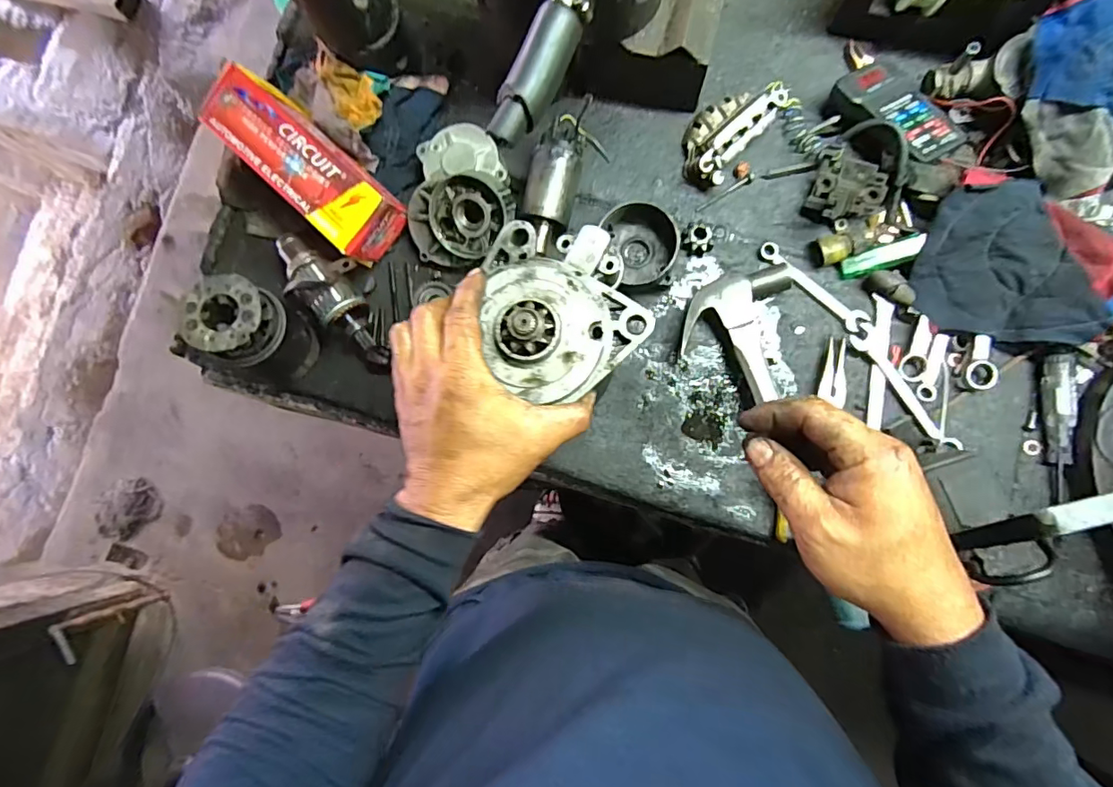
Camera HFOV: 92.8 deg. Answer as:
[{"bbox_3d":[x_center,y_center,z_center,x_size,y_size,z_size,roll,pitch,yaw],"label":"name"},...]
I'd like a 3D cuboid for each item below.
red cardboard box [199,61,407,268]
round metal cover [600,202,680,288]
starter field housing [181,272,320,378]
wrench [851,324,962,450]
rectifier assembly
[{"bbox_3d":[-0.253,-0.231,0.539,0.210,0.076,0.080,43,88,8],"label":"red cardboard box"},{"bbox_3d":[0.083,-0.150,0.535,0.078,0.029,0.076,-1,83,4],"label":"round metal cover"},{"bbox_3d":[-0.288,-0.061,0.513,0.068,0.116,0.072,-1,83,4],"label":"starter field housing"},{"bbox_3d":[0.333,-0.004,0.506,0.032,0.014,0.136,-31,82,0],"label":"wrench"},{"bbox_3d":[0.174,-0.271,0.537,0.063,0.031,0.120,40,87,8],"label":"rectifier assembly"}]

